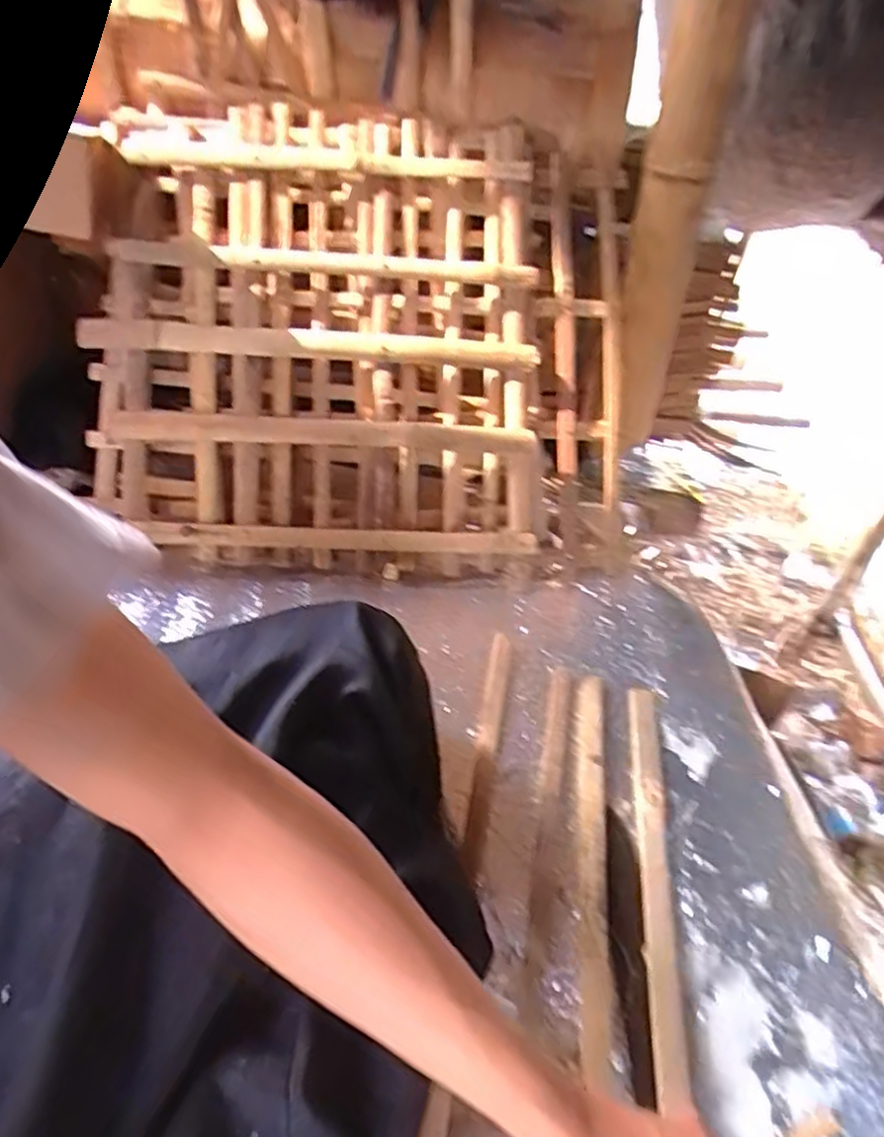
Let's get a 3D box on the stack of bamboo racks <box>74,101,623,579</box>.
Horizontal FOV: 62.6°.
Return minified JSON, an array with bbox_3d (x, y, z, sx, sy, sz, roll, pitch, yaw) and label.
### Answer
[{"bbox_3d":[-0.090,-0.255,0.878,0.606,0.503,0.152,2,4,-1],"label":"stack of bamboo racks"}]

